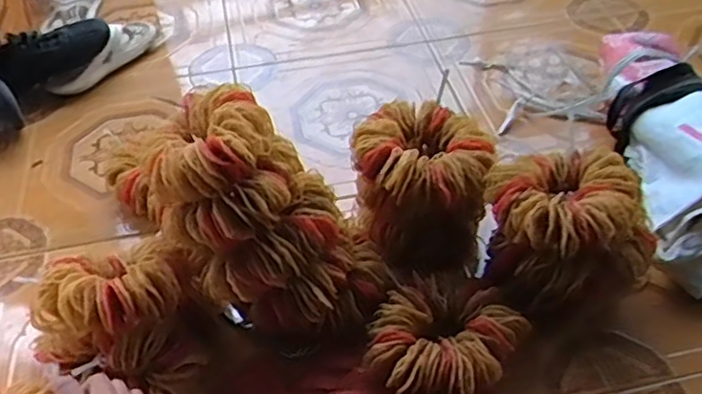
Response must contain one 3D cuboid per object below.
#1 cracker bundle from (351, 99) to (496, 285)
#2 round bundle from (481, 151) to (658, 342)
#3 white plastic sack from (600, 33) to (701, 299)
[{"bbox_3d":[0.094,-0.004,0.853,0.138,0.178,0.178,-24,50,-20],"label":"cracker bundle"},{"bbox_3d":[0.265,0.055,0.782,0.184,0.170,0.147,-7,47,-4],"label":"round bundle"},{"bbox_3d":[0.486,-0.083,0.921,0.180,0.126,0.460,2,47,4],"label":"white plastic sack"}]

